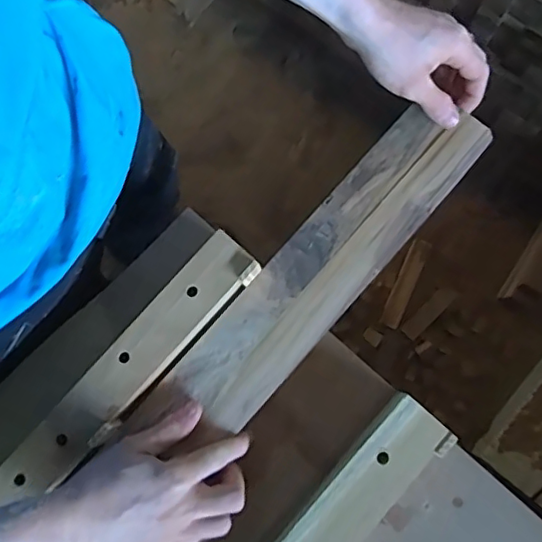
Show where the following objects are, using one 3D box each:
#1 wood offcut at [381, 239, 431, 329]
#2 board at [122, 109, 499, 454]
[{"bbox_3d":[0.300,0.028,1.280,0.043,0.011,0.205,24,79,5],"label":"wood offcut"},{"bbox_3d":[0.039,0.004,0.497,0.079,0.019,0.374,43,85,8],"label":"board"}]

